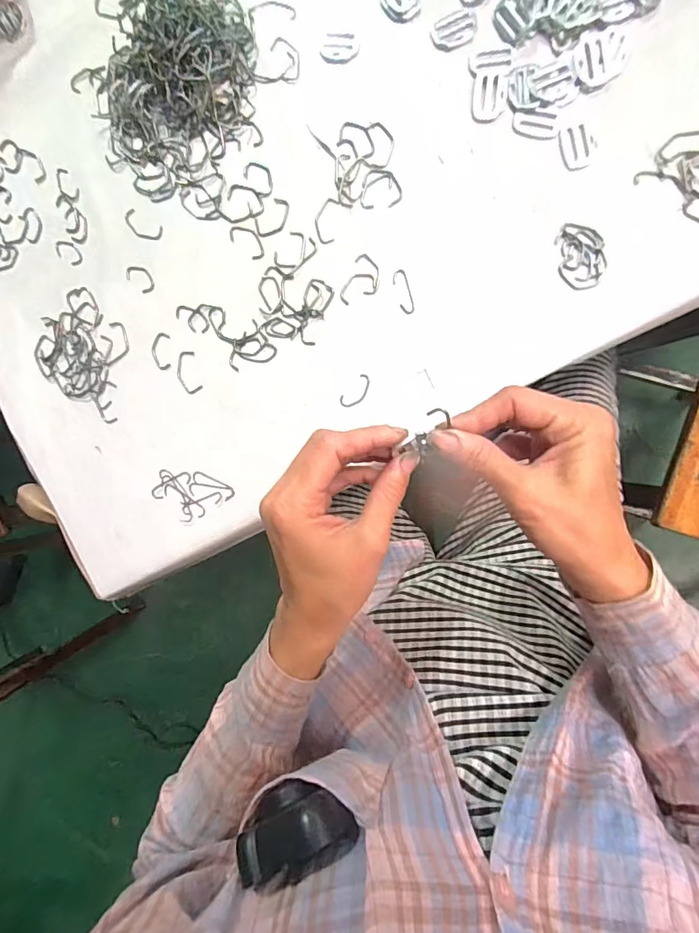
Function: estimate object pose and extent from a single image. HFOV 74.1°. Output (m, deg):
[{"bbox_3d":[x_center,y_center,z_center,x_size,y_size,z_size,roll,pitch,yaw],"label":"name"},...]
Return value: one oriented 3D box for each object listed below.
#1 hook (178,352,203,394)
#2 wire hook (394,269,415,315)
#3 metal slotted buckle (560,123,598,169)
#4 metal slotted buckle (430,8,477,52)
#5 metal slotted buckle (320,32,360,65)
[{"bbox_3d":[-0.144,-0.083,0.411,0.020,0.004,0.037,-12,93,10],"label":"hook"},{"bbox_3d":[0.044,-0.142,0.377,0.012,0.004,0.036,-15,92,10],"label":"wire hook"},{"bbox_3d":[0.174,-0.244,0.352,0.024,0.004,0.032,-14,92,10],"label":"metal slotted buckle"},{"bbox_3d":[0.080,-0.334,0.355,0.033,0.004,0.025,-11,93,9],"label":"metal slotted buckle"},{"bbox_3d":[-0.008,-0.334,0.369,0.030,0.004,0.022,8,96,8],"label":"metal slotted buckle"}]

